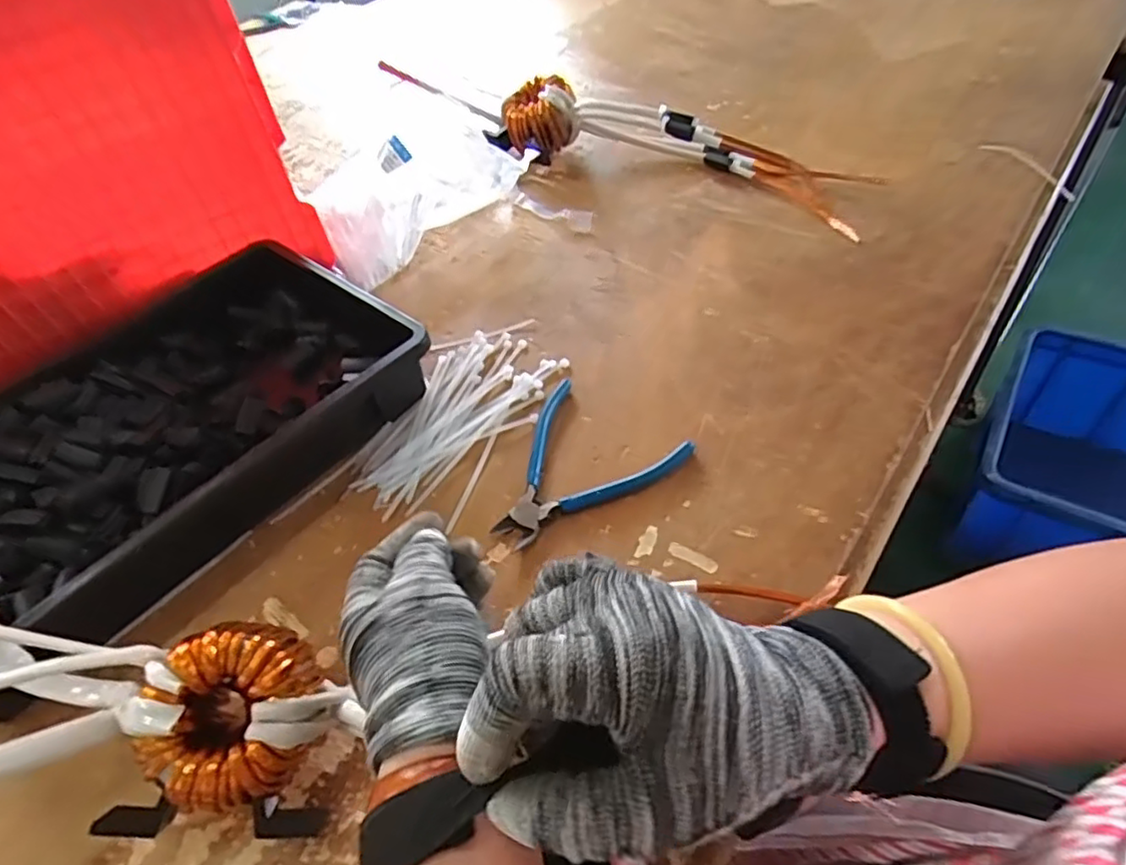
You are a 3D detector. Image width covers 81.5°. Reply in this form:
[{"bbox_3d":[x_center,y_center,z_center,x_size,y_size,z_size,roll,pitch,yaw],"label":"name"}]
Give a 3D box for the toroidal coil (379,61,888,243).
[{"bbox_3d":[0.052,-0.339,0.736,0.585,0.065,0.099,23,56,23],"label":"toroidal coil"}]

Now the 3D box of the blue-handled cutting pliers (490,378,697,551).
[{"bbox_3d":[0.002,0.025,0.466,0.120,0.012,0.134,33,60,29],"label":"blue-handled cutting pliers"}]

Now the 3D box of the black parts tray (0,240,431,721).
[{"bbox_3d":[-0.310,-0.007,0.499,0.278,0.065,0.365,28,58,26],"label":"black parts tray"}]

